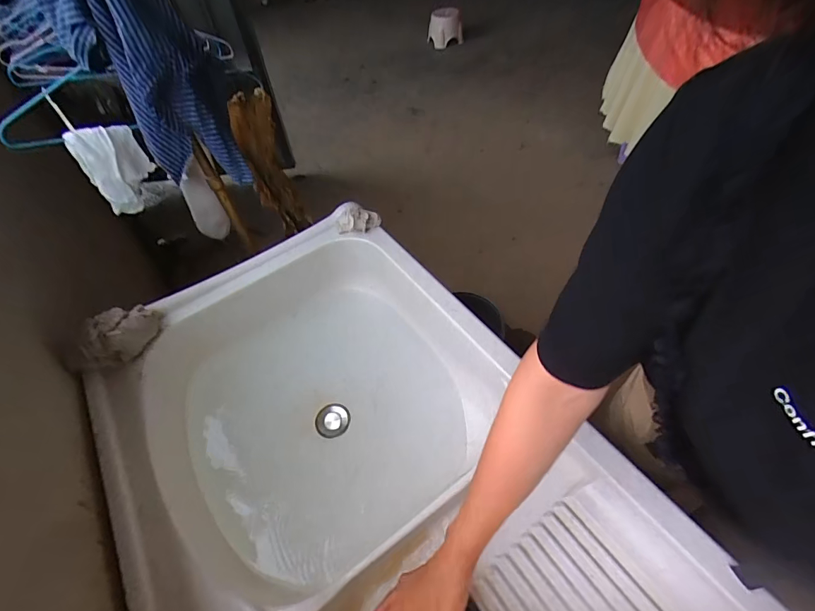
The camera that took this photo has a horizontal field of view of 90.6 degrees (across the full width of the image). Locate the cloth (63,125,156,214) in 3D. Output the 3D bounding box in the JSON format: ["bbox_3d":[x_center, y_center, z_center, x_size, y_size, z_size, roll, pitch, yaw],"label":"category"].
[{"bbox_3d":[-0.502,-0.238,0.705,0.096,0.144,0.040,-28,55,-17],"label":"cloth"}]

